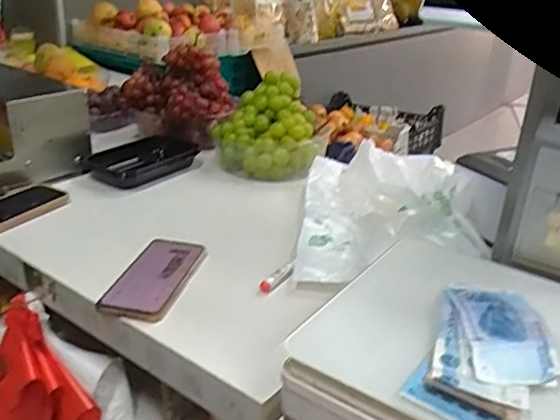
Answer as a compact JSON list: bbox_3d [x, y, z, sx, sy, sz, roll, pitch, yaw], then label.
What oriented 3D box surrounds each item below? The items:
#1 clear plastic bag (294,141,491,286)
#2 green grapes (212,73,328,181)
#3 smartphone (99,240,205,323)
[{"bbox_3d":[0.151,-0.011,0.814,0.229,0.082,0.327,5,25,5],"label":"clear plastic bag"},{"bbox_3d":[-0.020,-0.156,1.063,0.203,0.136,0.215,2,25,-2],"label":"green grapes"},{"bbox_3d":[-0.150,0.081,0.695,0.078,0.009,0.164,8,26,10],"label":"smartphone"}]

